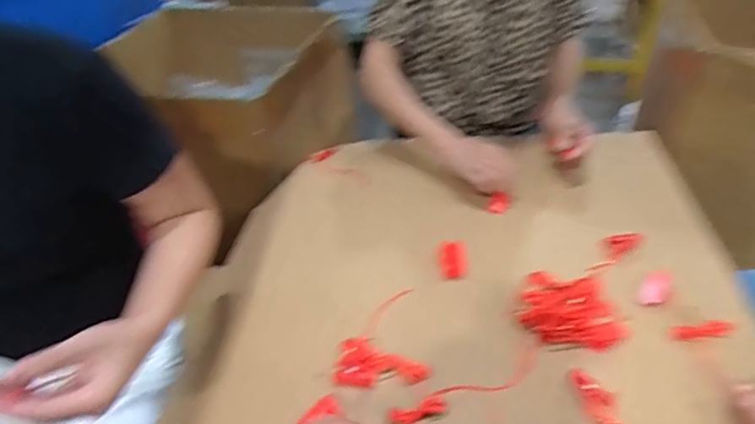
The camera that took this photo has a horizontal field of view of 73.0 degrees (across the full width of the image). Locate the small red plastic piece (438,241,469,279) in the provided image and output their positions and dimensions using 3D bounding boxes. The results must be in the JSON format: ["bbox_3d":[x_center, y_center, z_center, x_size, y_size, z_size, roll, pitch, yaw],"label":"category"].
[{"bbox_3d":[0.105,0.064,0.698,0.039,0.024,0.054,0,38,5],"label":"small red plastic piece"}]

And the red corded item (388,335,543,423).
[{"bbox_3d":[0.106,0.193,0.562,0.191,0.013,0.044,-20,41,-21],"label":"red corded item"}]

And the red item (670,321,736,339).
[{"bbox_3d":[0.383,0.139,0.600,0.075,0.007,0.018,-3,38,1],"label":"red item"}]

